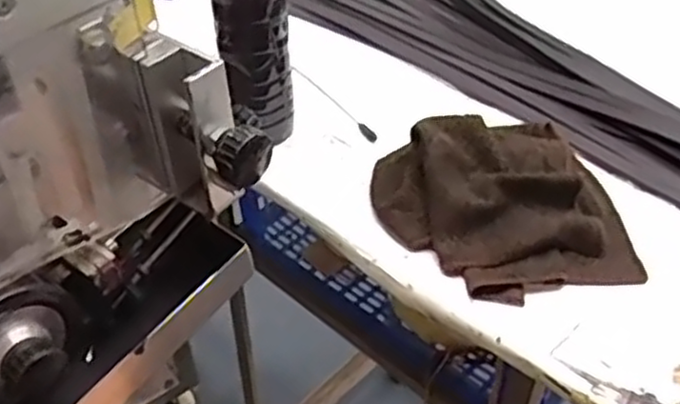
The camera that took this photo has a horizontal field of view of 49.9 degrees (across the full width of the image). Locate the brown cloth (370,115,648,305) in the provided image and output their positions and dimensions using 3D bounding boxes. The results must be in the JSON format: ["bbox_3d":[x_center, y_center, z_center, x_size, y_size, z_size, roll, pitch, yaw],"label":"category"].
[{"bbox_3d":[0.127,-0.005,0.572,0.180,0.045,0.171,-10,43,-10],"label":"brown cloth"}]

